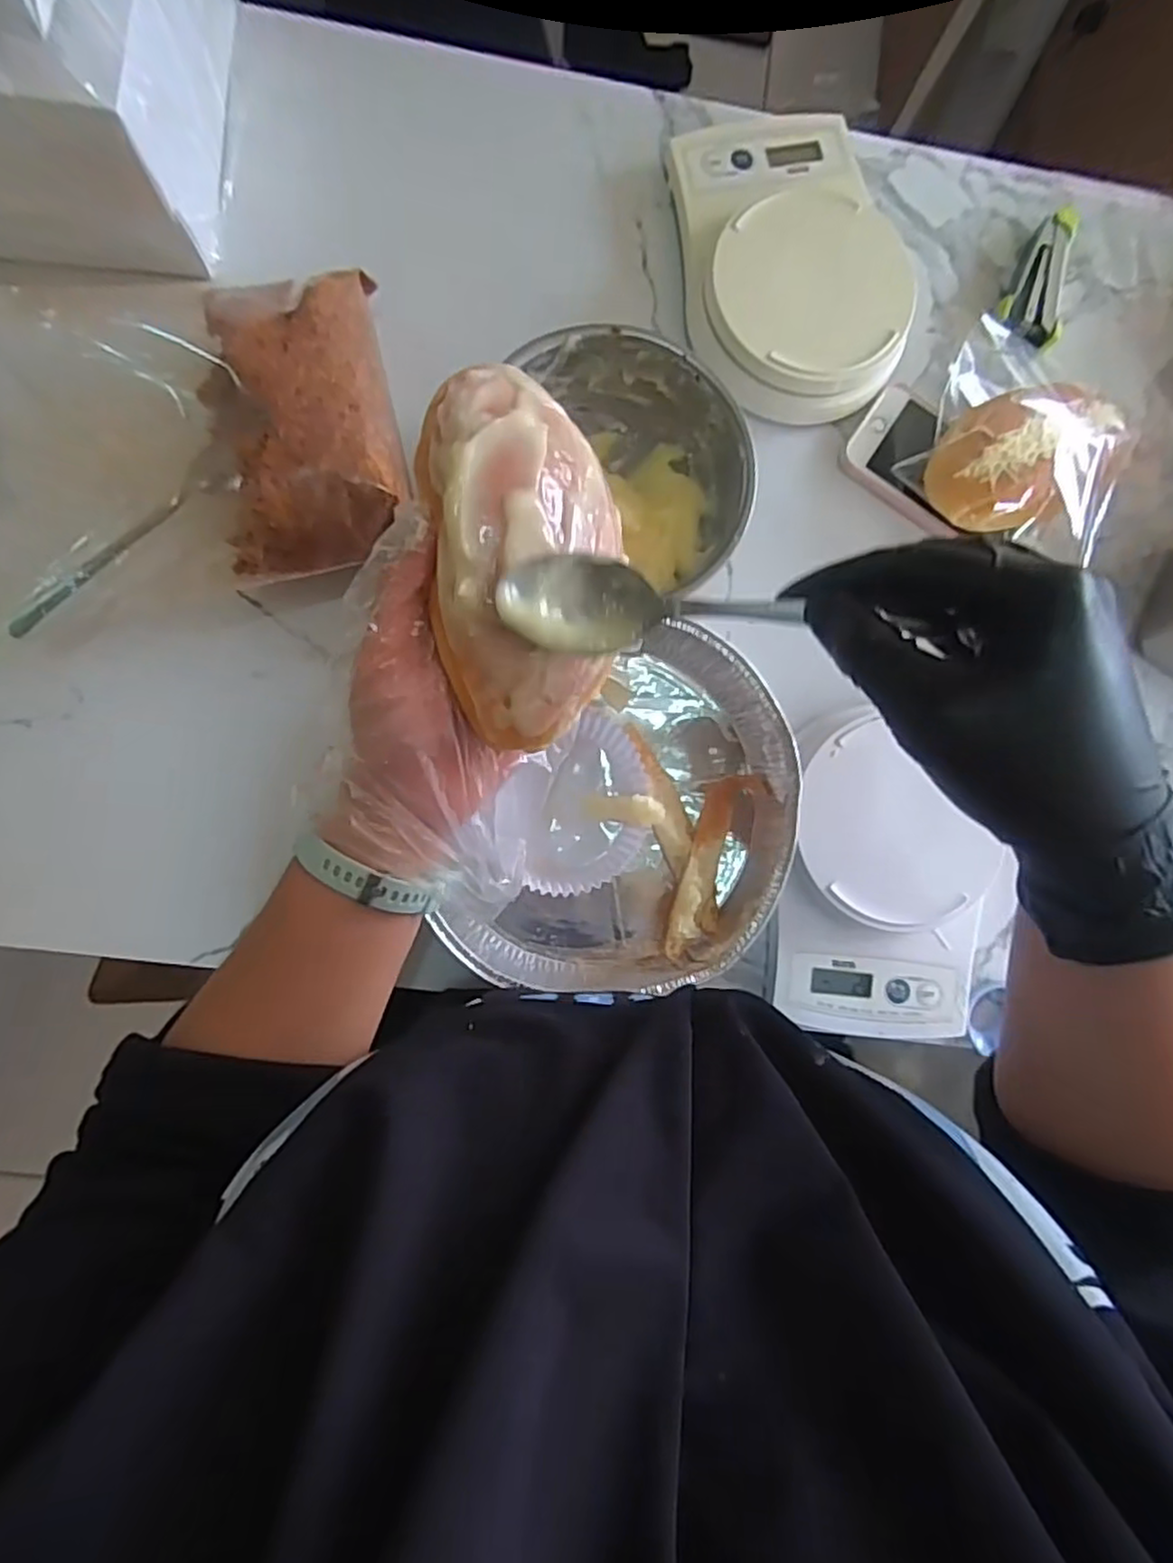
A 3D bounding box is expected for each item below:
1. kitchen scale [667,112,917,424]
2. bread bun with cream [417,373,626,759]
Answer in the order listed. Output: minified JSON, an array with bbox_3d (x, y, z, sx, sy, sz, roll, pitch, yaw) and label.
[{"bbox_3d":[0.126,-0.326,0.450,0.129,0.038,0.192,-14,88,-6],"label":"kitchen scale"},{"bbox_3d":[-0.022,-0.082,0.265,0.067,0.032,0.135,-4,97,-5],"label":"bread bun with cream"}]

